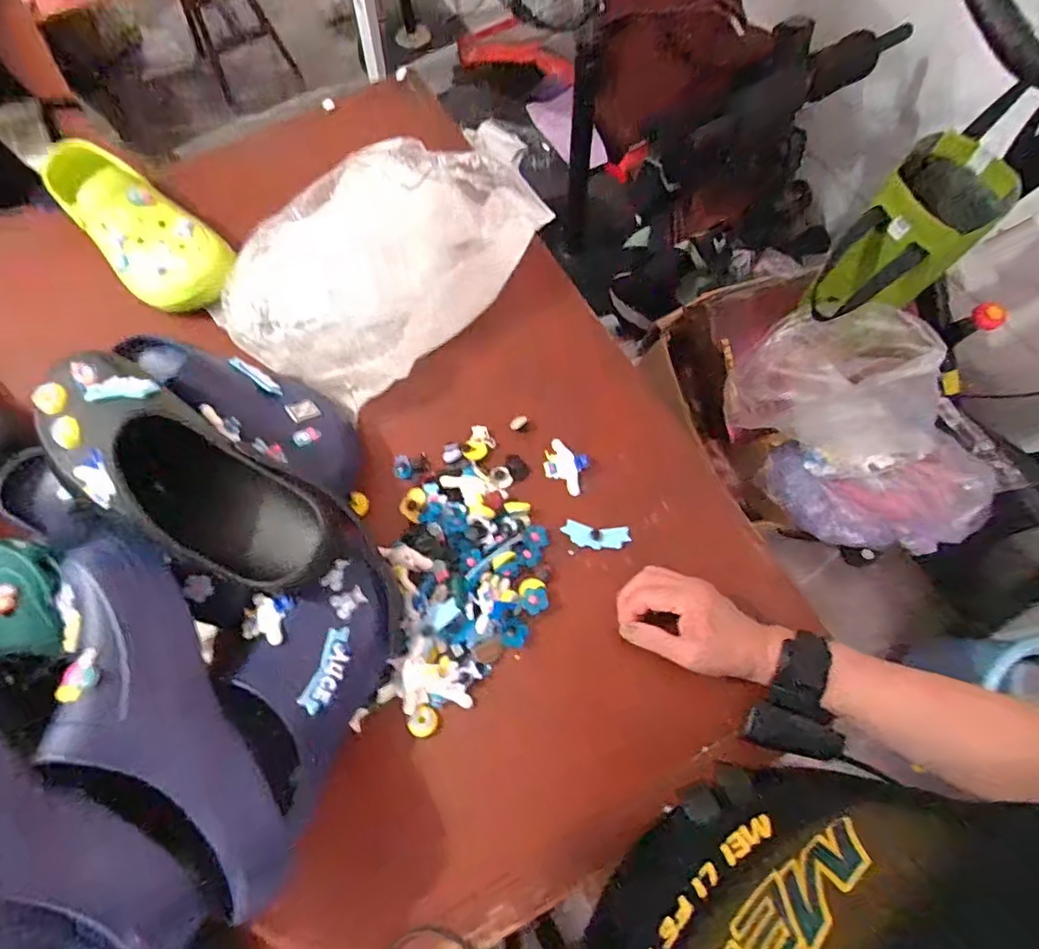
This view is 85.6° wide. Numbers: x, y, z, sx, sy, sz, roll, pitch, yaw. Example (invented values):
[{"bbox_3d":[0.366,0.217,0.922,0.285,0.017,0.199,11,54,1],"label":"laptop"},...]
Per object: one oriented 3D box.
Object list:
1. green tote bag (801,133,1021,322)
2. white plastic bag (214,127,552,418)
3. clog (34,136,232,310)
[{"bbox_3d":[0.472,-0.283,0.704,0.123,0.189,0.196,42,76,16],"label":"green tote bag"},{"bbox_3d":[-0.147,-0.226,0.591,0.320,0.112,0.207,-43,73,-13],"label":"white plastic bag"},{"bbox_3d":[-0.452,-0.290,0.647,0.259,0.080,0.103,37,74,15],"label":"clog"}]

